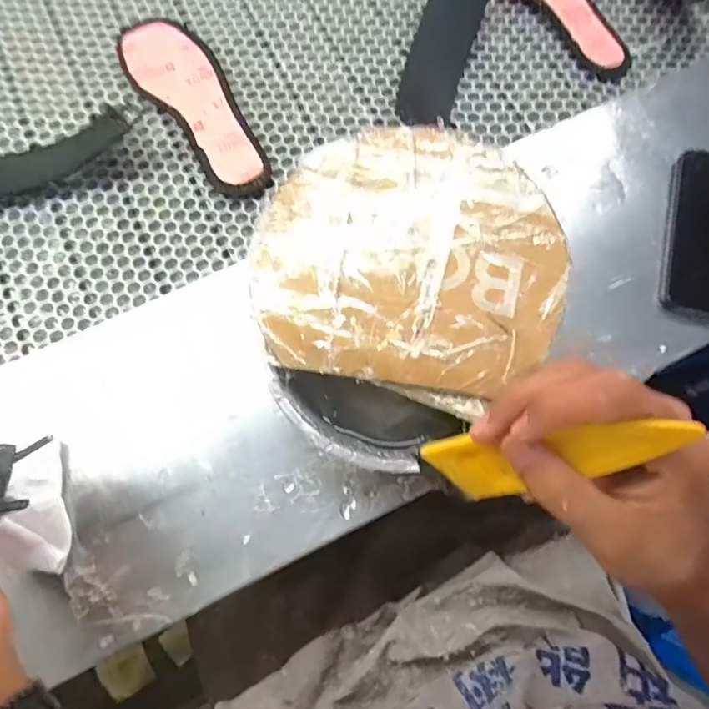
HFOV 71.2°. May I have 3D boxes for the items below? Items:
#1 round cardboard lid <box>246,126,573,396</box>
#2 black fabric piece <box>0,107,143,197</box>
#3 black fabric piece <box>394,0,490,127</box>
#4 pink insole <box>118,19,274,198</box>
[{"bbox_3d":[0.040,-0.077,0.360,0.219,0.009,0.195,10,76,3],"label":"round cardboard lid"},{"bbox_3d":[-0.343,-0.188,0.484,0.257,0.028,0.060,-22,77,-5],"label":"black fabric piece"},{"bbox_3d":[0.091,-0.314,0.494,0.062,0.024,0.200,16,87,-9],"label":"black fabric piece"},{"bbox_3d":[-0.160,-0.259,0.507,0.079,0.016,0.250,-36,78,-8],"label":"pink insole"}]

